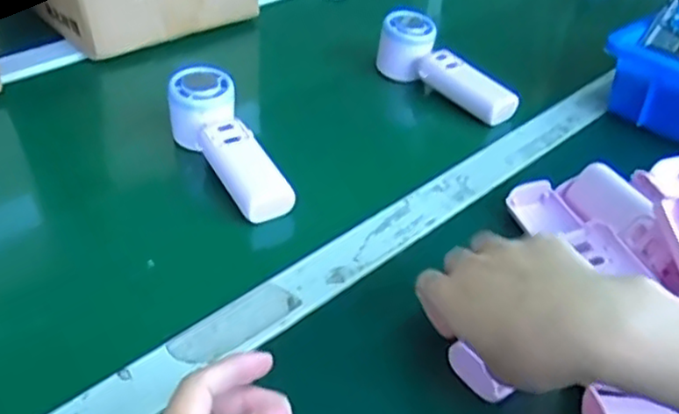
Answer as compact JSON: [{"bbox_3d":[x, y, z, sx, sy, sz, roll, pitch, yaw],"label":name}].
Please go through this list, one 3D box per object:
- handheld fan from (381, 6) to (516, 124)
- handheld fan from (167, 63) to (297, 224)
[{"bbox_3d":[0.112,-0.141,0.686,0.054,0.055,0.165,-29,48,-35],"label":"handheld fan"},{"bbox_3d":[-0.093,-0.050,0.569,0.053,0.048,0.168,-20,57,-28],"label":"handheld fan"}]

